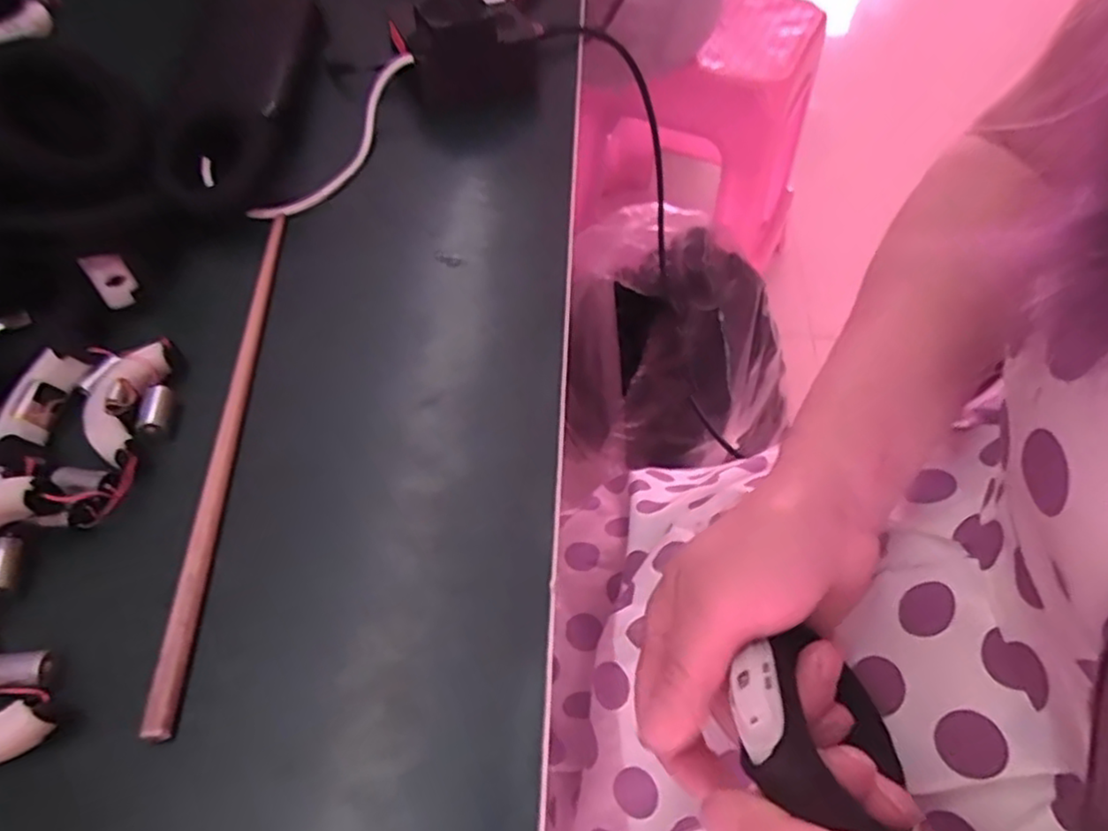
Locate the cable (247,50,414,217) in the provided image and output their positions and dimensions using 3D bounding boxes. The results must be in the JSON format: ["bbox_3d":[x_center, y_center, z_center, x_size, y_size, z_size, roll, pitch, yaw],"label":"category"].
[{"bbox_3d":[-0.114,-0.152,0.365,0.022,0.025,0.137,21,57,13],"label":"cable"}]

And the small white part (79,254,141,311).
[{"bbox_3d":[-0.196,-0.061,0.301,0.016,0.024,0.004,-32,38,-22],"label":"small white part"}]

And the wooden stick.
[{"bbox_3d":[-0.130,0.002,0.273,0.008,0.006,0.237,-3,55,-3],"label":"wooden stick"}]

